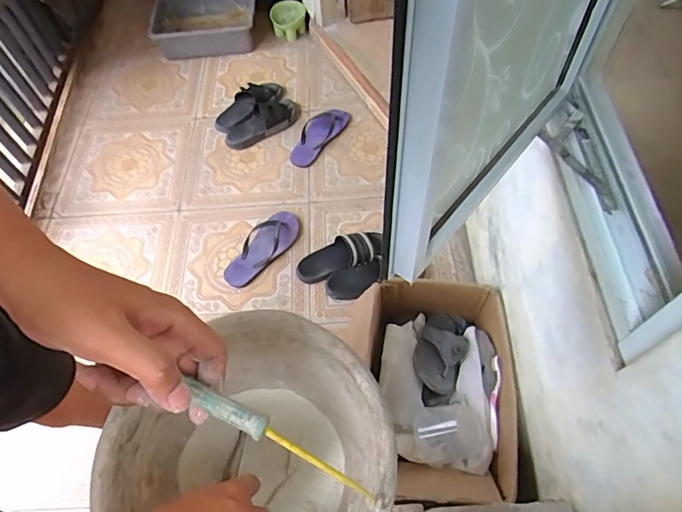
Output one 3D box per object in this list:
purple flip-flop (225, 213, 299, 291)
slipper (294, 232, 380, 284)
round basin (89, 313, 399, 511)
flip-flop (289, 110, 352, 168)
[{"bbox_3d":[-0.221,-0.033,1.343,0.266,0.052,0.122,-41,64,-20],"label":"purple flip-flop"},{"bbox_3d":[-0.002,0.001,1.300,0.245,0.055,0.098,-16,58,-6],"label":"slipper"},{"bbox_3d":[-0.074,0.241,0.529,0.268,0.193,0.251,-2,58,3],"label":"round basin"},{"bbox_3d":[-0.076,-0.404,1.578,0.116,0.044,0.276,24,63,18],"label":"flip-flop"}]

